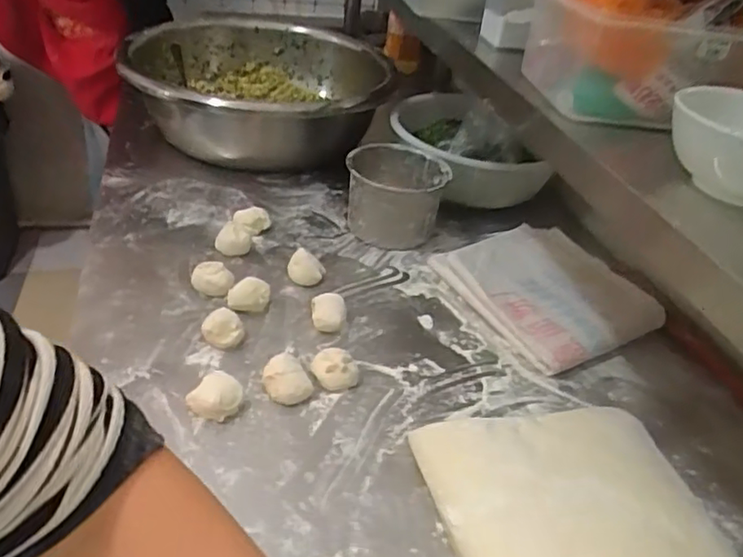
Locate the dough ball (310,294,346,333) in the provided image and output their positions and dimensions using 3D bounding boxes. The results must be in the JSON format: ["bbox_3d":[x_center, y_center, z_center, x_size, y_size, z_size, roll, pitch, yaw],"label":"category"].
[{"bbox_3d":[-0.053,0.042,0.766,0.042,0.026,0.042,5,36,-4],"label":"dough ball"}]

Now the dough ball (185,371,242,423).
[{"bbox_3d":[-0.160,0.124,0.646,0.053,0.023,0.051,5,36,-4],"label":"dough ball"}]

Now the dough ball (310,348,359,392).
[{"bbox_3d":[-0.041,0.102,0.695,0.051,0.028,0.044,14,37,9],"label":"dough ball"}]

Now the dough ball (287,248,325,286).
[{"bbox_3d":[-0.090,-0.014,0.852,0.049,0.027,0.048,5,36,-4],"label":"dough ball"}]

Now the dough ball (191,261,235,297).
[{"bbox_3d":[-0.205,0.000,0.800,0.051,0.029,0.050,-3,37,-14],"label":"dough ball"}]

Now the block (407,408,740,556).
[{"bbox_3d":[0.180,0.218,0.551,0.228,0.064,0.267,-6,38,-18],"label":"block"}]

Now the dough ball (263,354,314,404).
[{"bbox_3d":[-0.093,0.110,0.671,0.041,0.033,0.052,-17,42,-29],"label":"dough ball"}]

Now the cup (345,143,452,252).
[{"bbox_3d":[0.032,-0.129,0.951,0.147,0.106,0.143,5,36,-4],"label":"cup"}]

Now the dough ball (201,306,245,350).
[{"bbox_3d":[-0.172,0.058,0.725,0.042,0.029,0.045,5,36,-4],"label":"dough ball"}]

